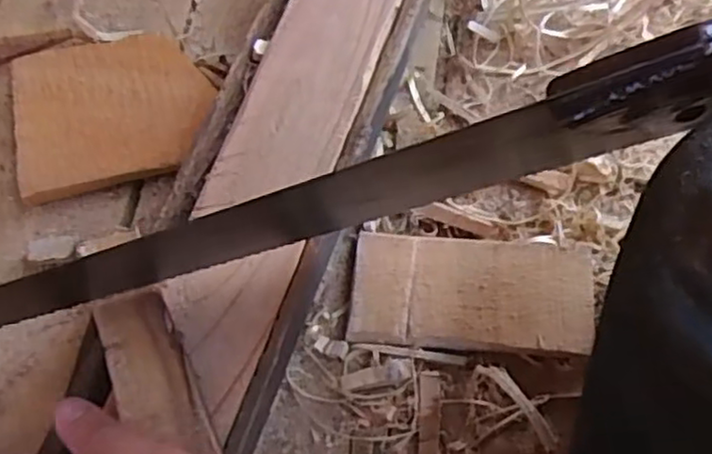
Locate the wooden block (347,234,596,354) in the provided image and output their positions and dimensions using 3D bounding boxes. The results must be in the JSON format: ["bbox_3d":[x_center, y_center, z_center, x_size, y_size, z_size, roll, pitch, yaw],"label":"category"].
[{"bbox_3d":[0.063,0.036,0.378,0.127,0.016,0.059,4,68,0],"label":"wooden block"}]

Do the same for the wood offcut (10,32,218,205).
[{"bbox_3d":[-0.144,-0.068,0.412,0.112,0.020,0.093,-12,69,-7],"label":"wood offcut"}]

